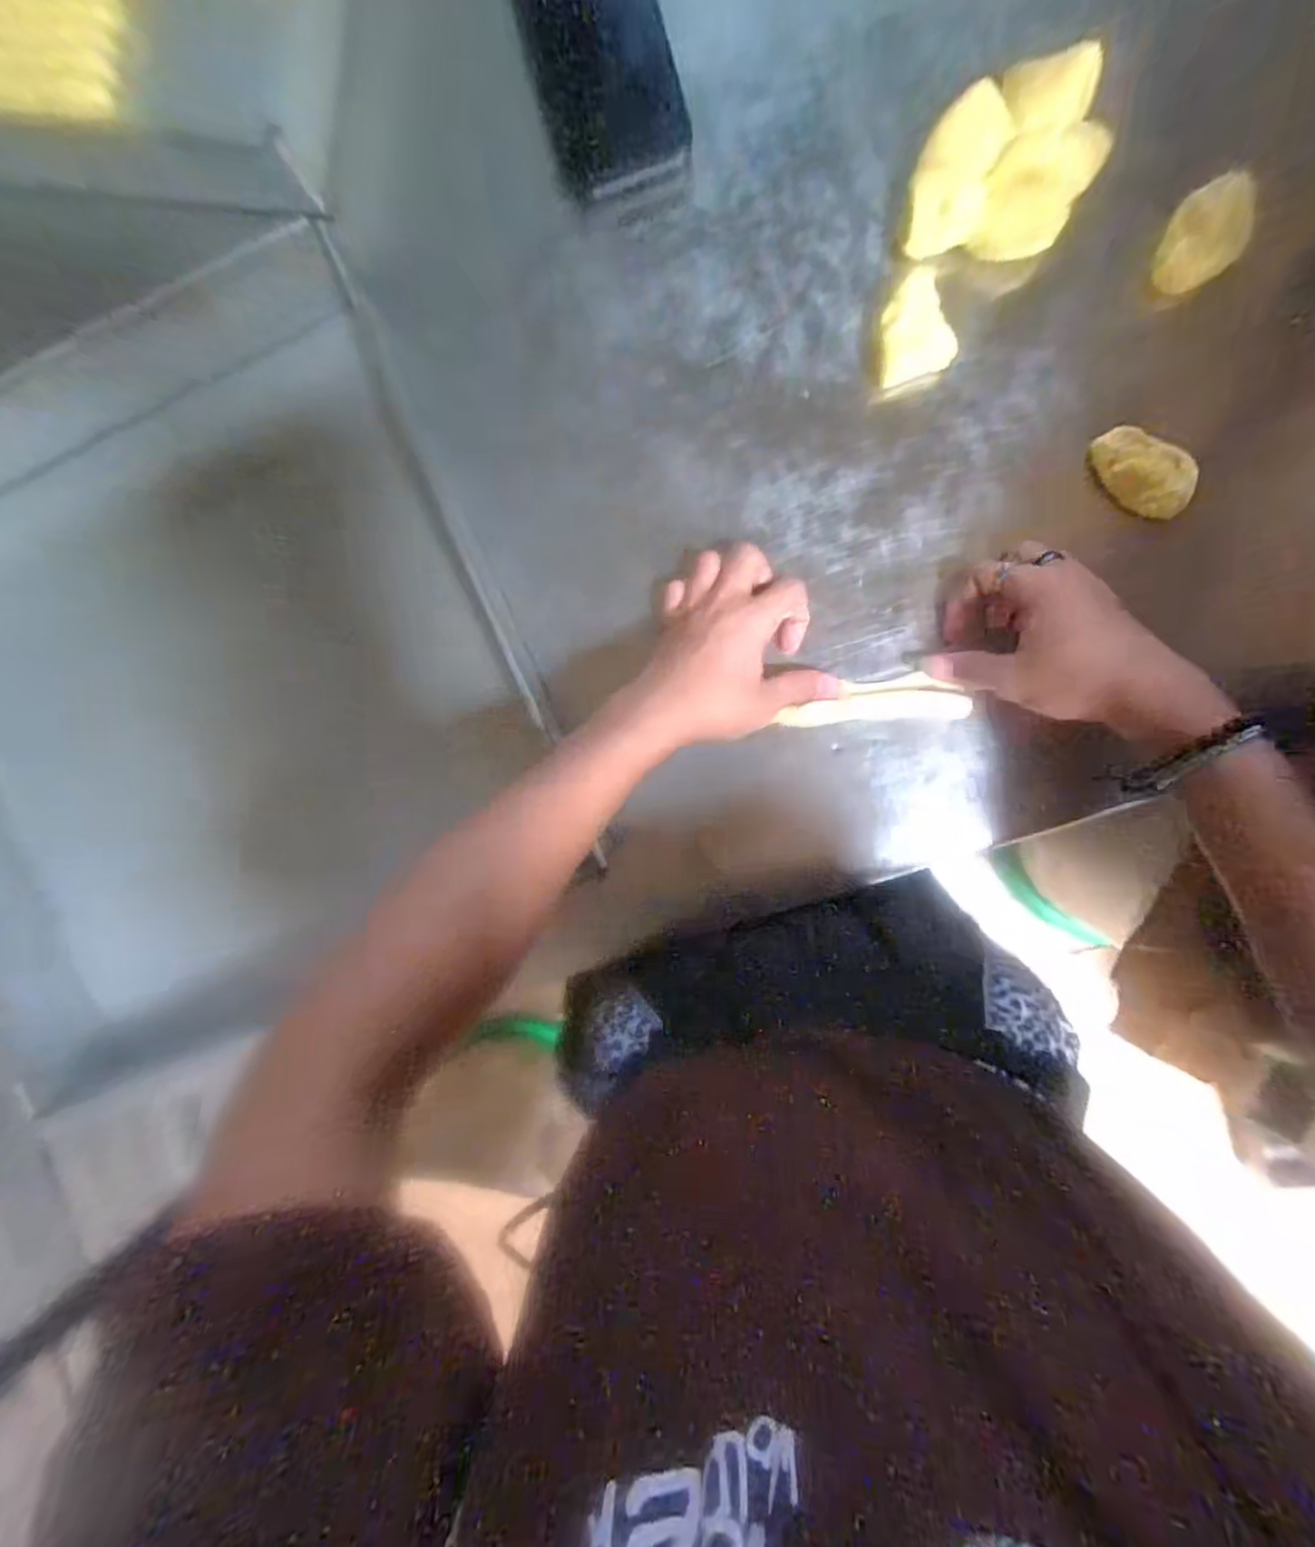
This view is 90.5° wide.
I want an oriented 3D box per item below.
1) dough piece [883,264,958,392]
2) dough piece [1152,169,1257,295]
[{"bbox_3d":[0.155,-0.265,0.387,0.041,0.021,0.052,-9,94,5],"label":"dough piece"},{"bbox_3d":[0.310,-0.304,0.369,0.045,0.027,0.042,-43,90,7],"label":"dough piece"}]

